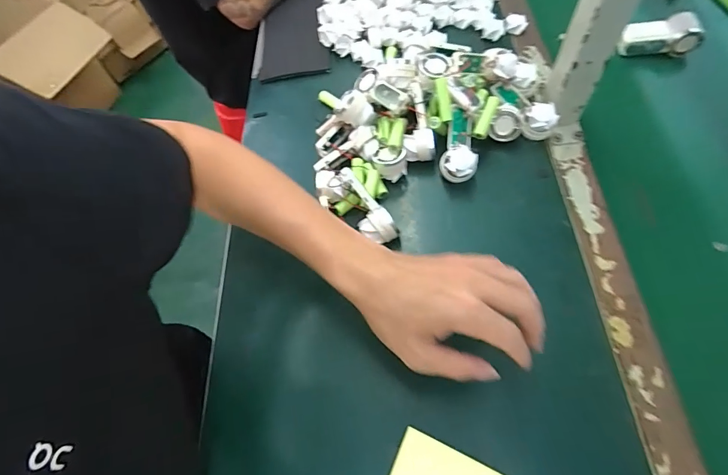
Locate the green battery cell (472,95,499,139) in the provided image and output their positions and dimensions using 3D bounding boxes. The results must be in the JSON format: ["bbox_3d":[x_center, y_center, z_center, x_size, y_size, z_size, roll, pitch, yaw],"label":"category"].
[{"bbox_3d":[0.144,-0.141,0.450,0.015,0.015,0.052,23,85,13],"label":"green battery cell"}]

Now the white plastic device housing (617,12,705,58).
[{"bbox_3d":[0.407,-0.274,0.527,0.099,0.041,0.045,-6,63,4],"label":"white plastic device housing"}]

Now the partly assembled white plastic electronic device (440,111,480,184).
[{"bbox_3d":[0.115,-0.108,0.461,0.041,0.040,0.087,7,65,13],"label":"partly assembled white plastic electronic device"}]

